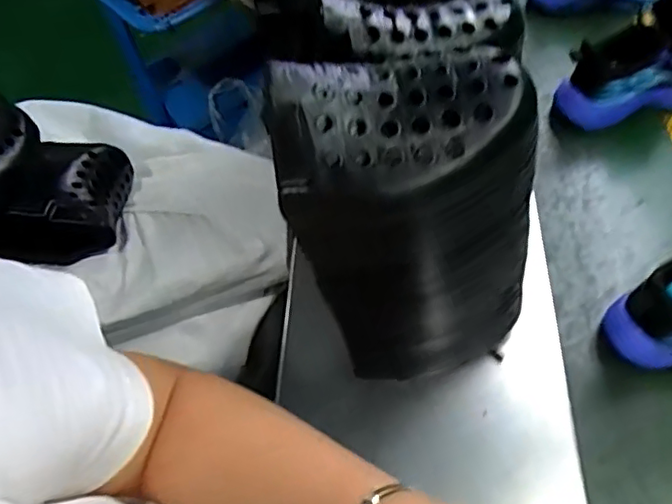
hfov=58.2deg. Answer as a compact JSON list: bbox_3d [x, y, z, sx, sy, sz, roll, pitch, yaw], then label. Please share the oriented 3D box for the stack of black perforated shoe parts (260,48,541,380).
[{"bbox_3d":[0.054,-0.009,0.406,0.152,0.254,0.080,-14,56,-1],"label":"stack of black perforated shoe parts"}]

